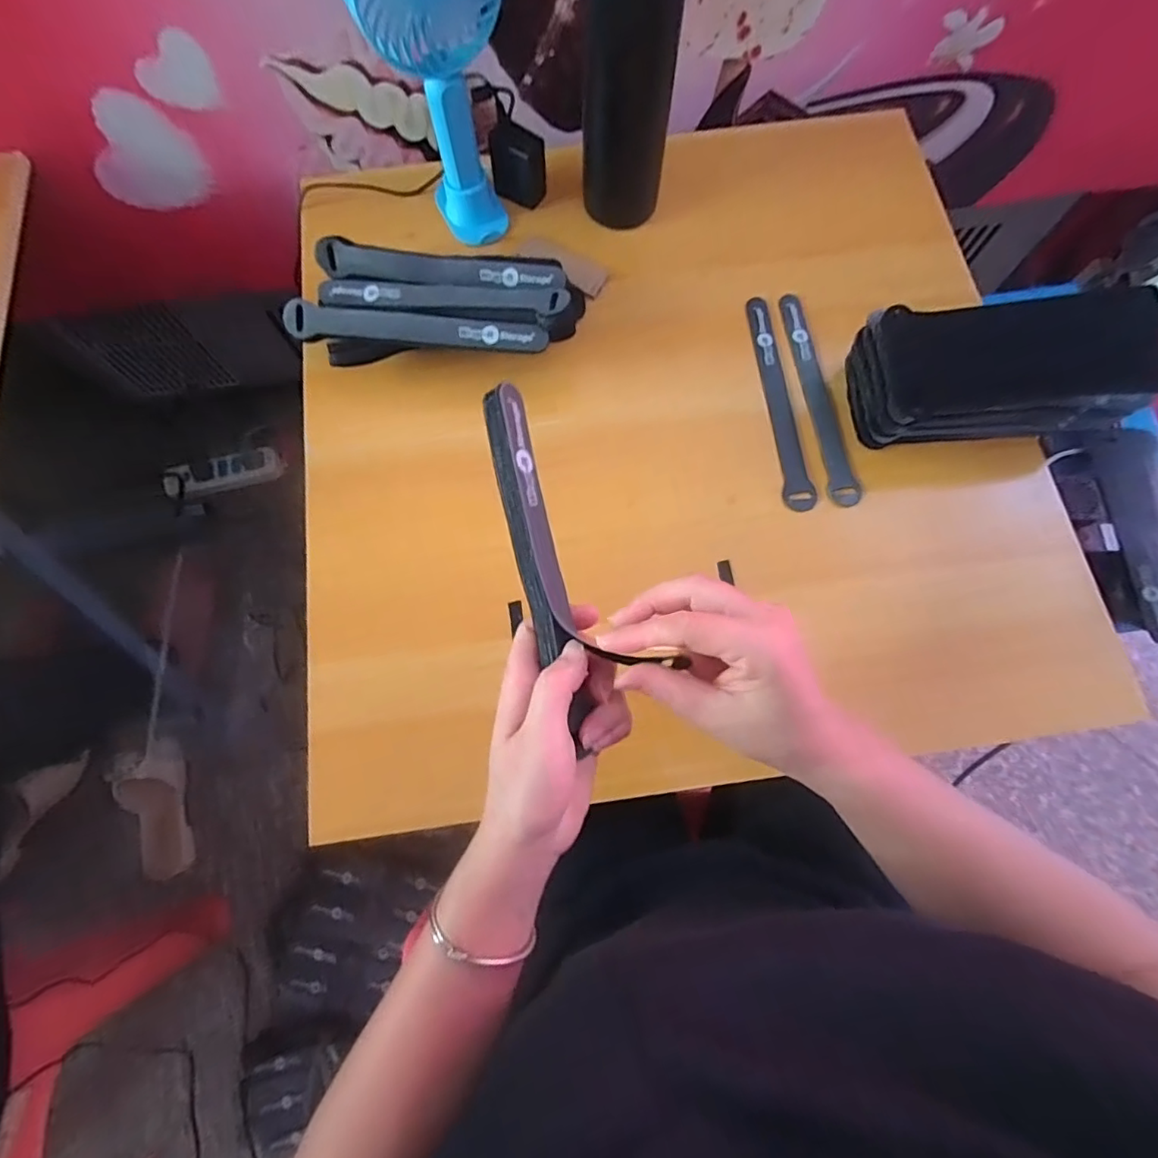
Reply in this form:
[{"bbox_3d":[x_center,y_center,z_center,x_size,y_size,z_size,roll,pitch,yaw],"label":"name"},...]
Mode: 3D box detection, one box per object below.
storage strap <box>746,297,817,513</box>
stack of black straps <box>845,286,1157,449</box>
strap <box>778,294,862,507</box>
[{"bbox_3d":[0.162,-0.146,0.458,0.022,0.005,0.195,-6,72,4],"label":"storage strap"},{"bbox_3d":[0.307,-0.148,0.412,0.209,0.090,0.088,-9,75,-2],"label":"stack of black straps"},{"bbox_3d":[0.197,-0.154,0.469,0.022,0.005,0.200,-7,72,2],"label":"strap"}]

